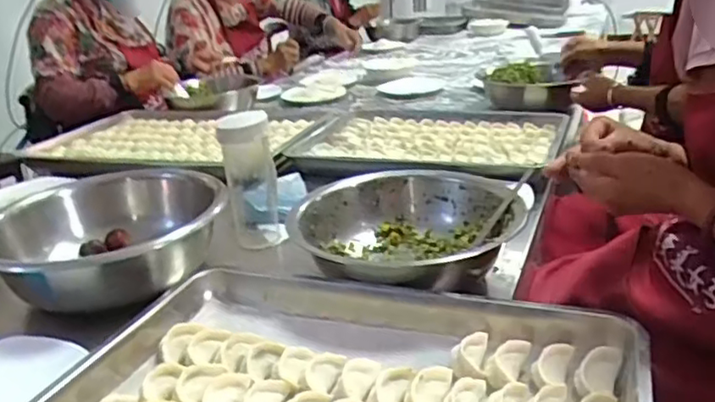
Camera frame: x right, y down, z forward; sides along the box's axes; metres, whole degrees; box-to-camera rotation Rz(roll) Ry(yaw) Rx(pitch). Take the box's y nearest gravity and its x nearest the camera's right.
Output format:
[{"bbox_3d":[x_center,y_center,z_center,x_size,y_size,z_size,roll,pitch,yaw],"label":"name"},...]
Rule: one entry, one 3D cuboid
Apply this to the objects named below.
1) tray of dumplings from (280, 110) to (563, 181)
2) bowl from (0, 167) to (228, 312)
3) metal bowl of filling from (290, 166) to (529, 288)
[{"bbox_3d":[0.128,-0.123,1.240,0.516,0.027,0.399,4,24,21],"label":"tray of dumplings"},{"bbox_3d":[-0.320,0.036,0.830,0.263,0.088,0.263,-4,22,2],"label":"bowl"},{"bbox_3d":[0.065,0.044,0.795,0.267,0.089,0.282,-4,22,2],"label":"metal bowl of filling"}]

